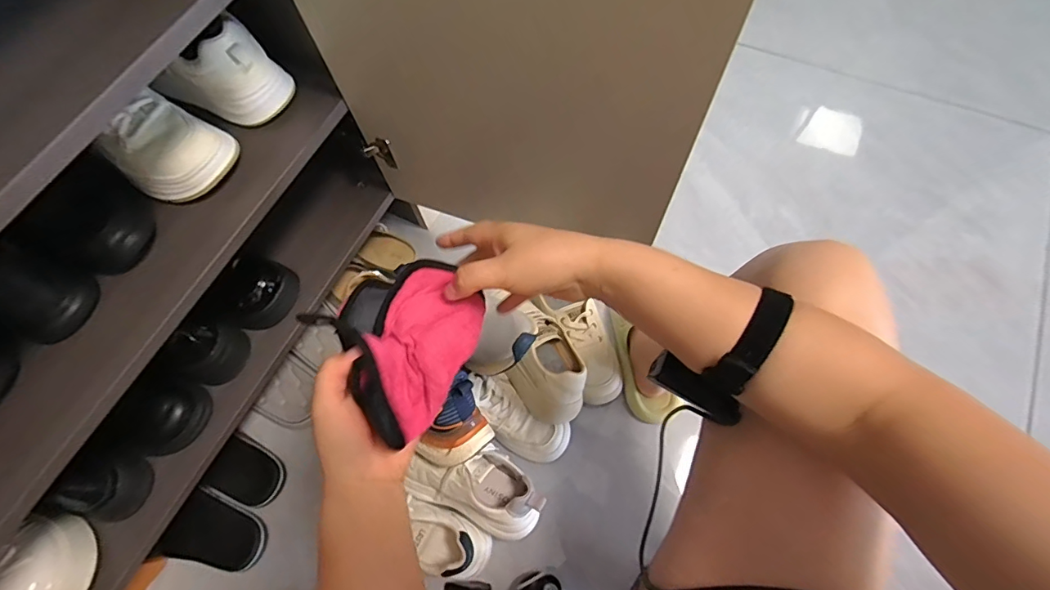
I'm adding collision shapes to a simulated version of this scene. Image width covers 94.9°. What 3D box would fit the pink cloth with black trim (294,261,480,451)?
[{"bbox_3d":[-0.091,0.030,0.382,0.118,0.054,0.115,-41,71,-13],"label":"pink cloth with black trim"}]

